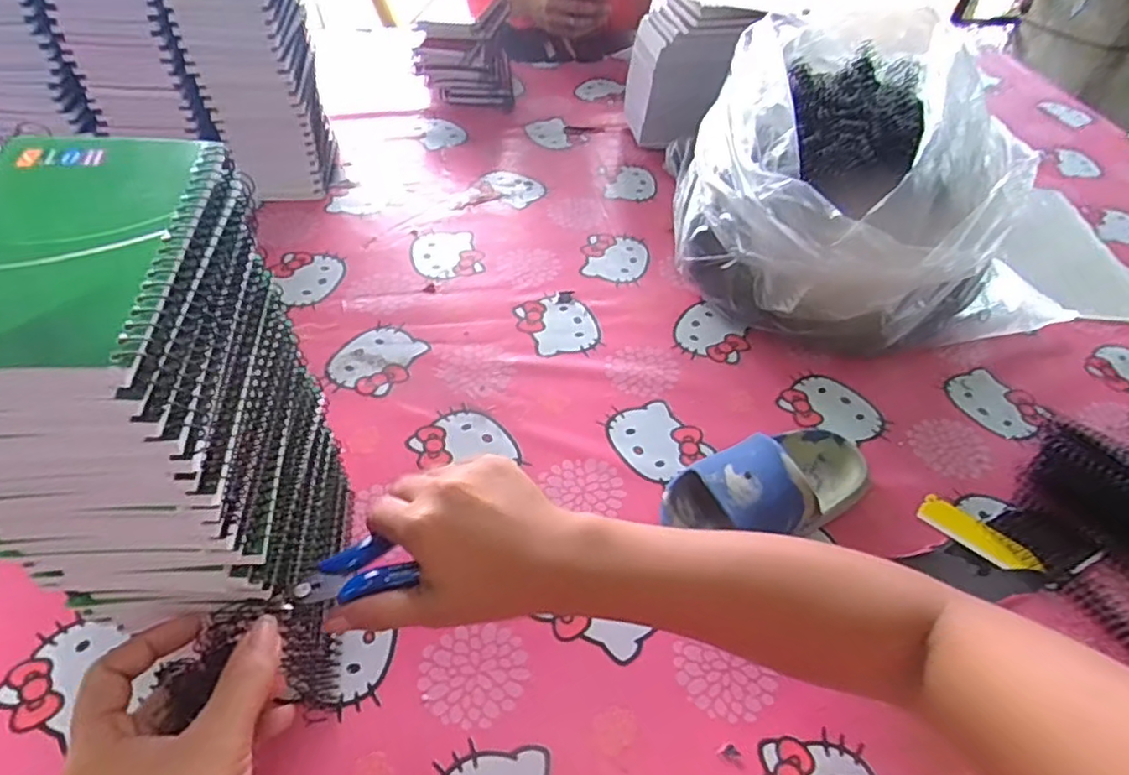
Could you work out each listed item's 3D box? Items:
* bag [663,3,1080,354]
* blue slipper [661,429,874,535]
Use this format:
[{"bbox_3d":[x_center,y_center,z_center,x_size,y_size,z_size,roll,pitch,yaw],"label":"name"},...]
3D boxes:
[{"bbox_3d":[0.279,-0.217,0.645,0.344,0.161,0.354,-10,51,-14],"label":"bag"},{"bbox_3d":[0.157,0.071,0.478,0.162,0.064,0.077,-17,53,-19],"label":"blue slipper"}]

